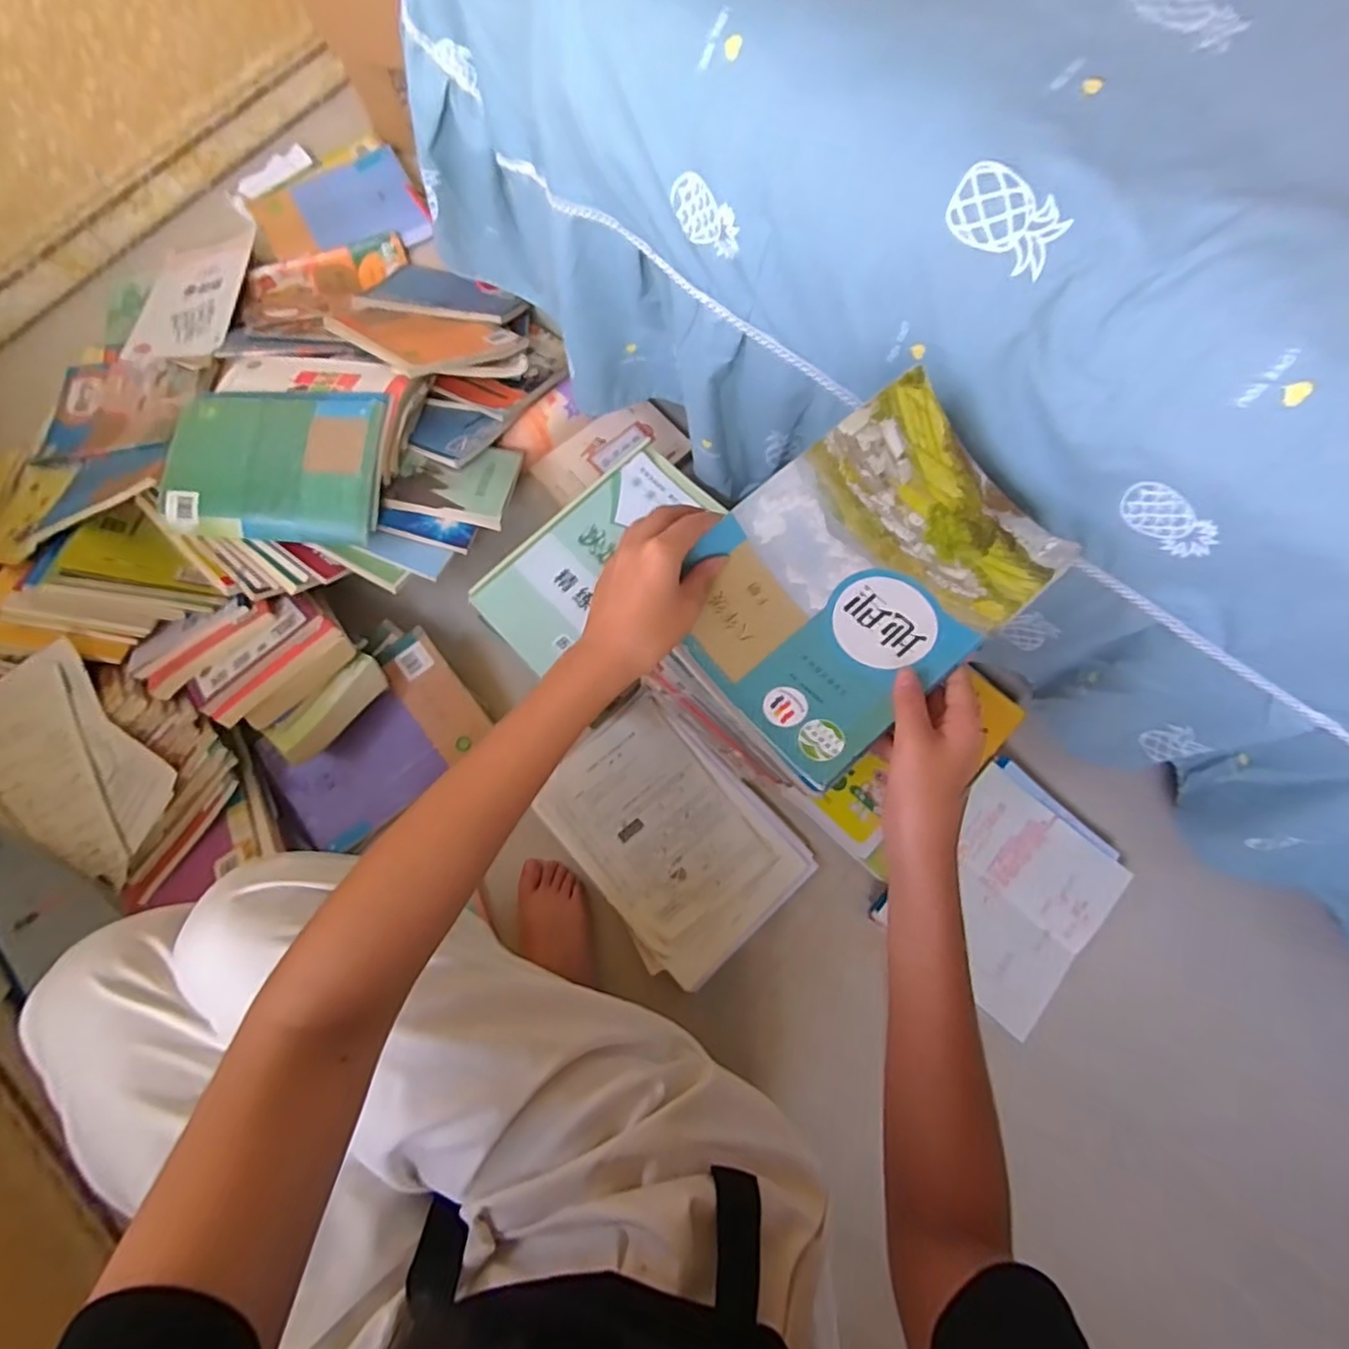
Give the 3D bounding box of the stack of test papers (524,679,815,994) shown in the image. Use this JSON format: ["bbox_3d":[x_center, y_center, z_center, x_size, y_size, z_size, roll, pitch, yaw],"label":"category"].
[{"bbox_3d":[-0.006,0.192,0.794,0.222,0.048,0.310,-40,78,-11],"label":"stack of test papers"}]

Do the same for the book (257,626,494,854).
[{"bbox_3d":[-0.381,0.089,0.822,0.268,0.027,0.178,-37,99,-6],"label":"book"}]

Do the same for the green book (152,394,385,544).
[{"bbox_3d":[-0.494,-0.262,0.786,0.266,0.027,0.190,5,81,3],"label":"green book"}]

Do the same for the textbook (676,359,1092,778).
[{"bbox_3d":[0.132,-0.071,0.443,0.263,0.028,0.175,-39,84,-10],"label":"textbook"}]

